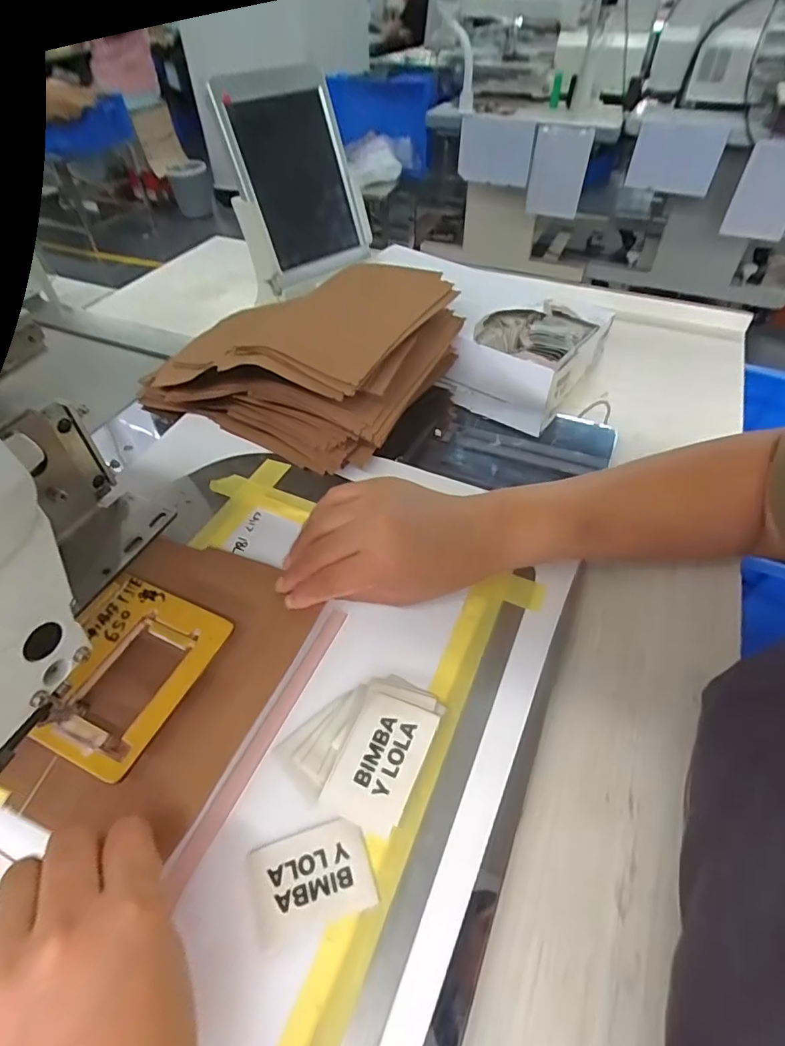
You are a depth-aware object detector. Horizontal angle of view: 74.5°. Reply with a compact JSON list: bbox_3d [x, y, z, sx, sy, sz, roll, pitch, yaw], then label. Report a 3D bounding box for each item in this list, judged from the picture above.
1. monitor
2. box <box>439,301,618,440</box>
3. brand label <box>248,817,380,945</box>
[{"bbox_3d":[-0.109,-0.414,0.615,0.043,0.204,0.152,14,42,44],"label":"monitor"},{"bbox_3d":[0.148,-0.181,0.567,0.120,0.074,0.147,29,55,25],"label":"box"},{"bbox_3d":[-0.039,0.175,0.255,0.057,0.004,0.039,-14,49,-11],"label":"brand label"}]

